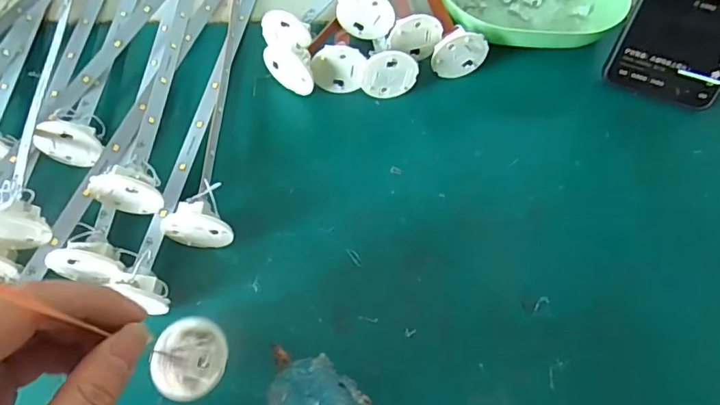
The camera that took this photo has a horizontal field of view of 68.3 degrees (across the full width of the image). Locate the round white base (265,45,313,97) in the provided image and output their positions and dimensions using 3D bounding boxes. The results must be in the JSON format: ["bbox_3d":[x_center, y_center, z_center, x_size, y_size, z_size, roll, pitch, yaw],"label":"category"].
[{"bbox_3d":[-0.047,-0.087,0.355,0.040,0.034,0.007,35,67,13],"label":"round white base"}]

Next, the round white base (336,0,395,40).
[{"bbox_3d":[0.004,-0.128,0.363,0.038,0.035,0.006,27,48,-14],"label":"round white base"}]

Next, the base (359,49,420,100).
[{"bbox_3d":[0.020,-0.086,0.359,0.037,0.035,0.012,-5,64,-6],"label":"base"}]

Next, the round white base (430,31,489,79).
[{"bbox_3d":[0.069,-0.104,0.369,0.038,0.036,0.015,-18,66,-12],"label":"round white base"}]

